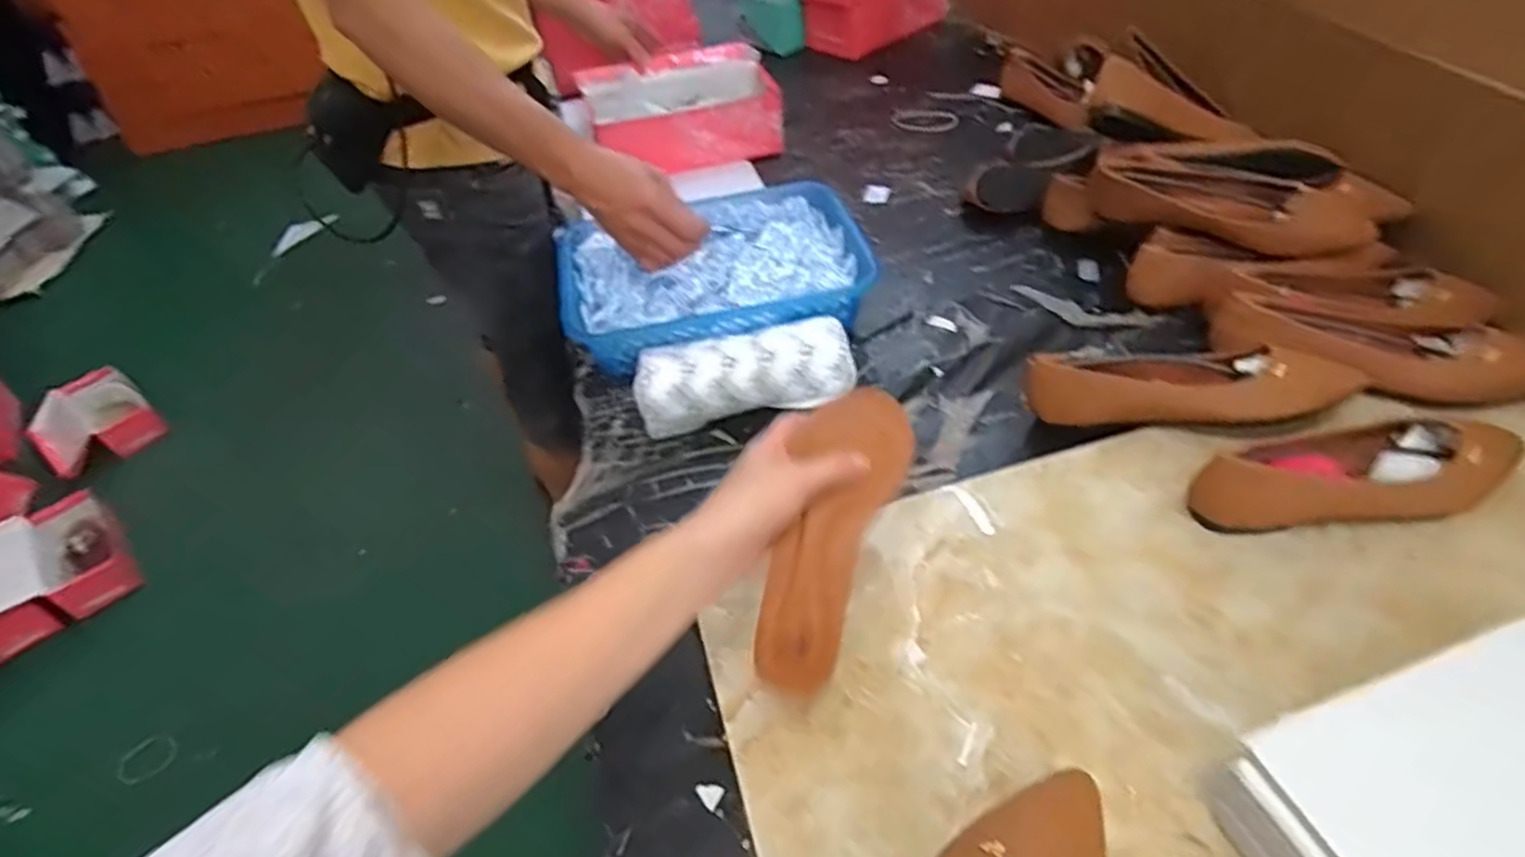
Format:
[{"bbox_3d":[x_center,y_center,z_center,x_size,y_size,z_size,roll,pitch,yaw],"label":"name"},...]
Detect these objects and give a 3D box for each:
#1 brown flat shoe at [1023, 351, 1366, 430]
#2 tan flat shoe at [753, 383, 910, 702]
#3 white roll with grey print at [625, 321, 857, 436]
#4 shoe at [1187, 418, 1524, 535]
[{"bbox_3d":[0.373,-0.037,0.654,0.264,0.052,0.070,4,47,11],"label":"brown flat shoe"},{"bbox_3d":[0.045,0.065,0.492,0.067,0.049,0.210,13,66,19],"label":"tan flat shoe"},{"bbox_3d":[-0.017,-0.053,0.723,0.203,0.067,0.089,-6,46,1],"label":"white roll with grey print"},{"bbox_3d":[0.456,0.028,0.574,0.250,0.061,0.079,-4,46,4],"label":"shoe"}]

